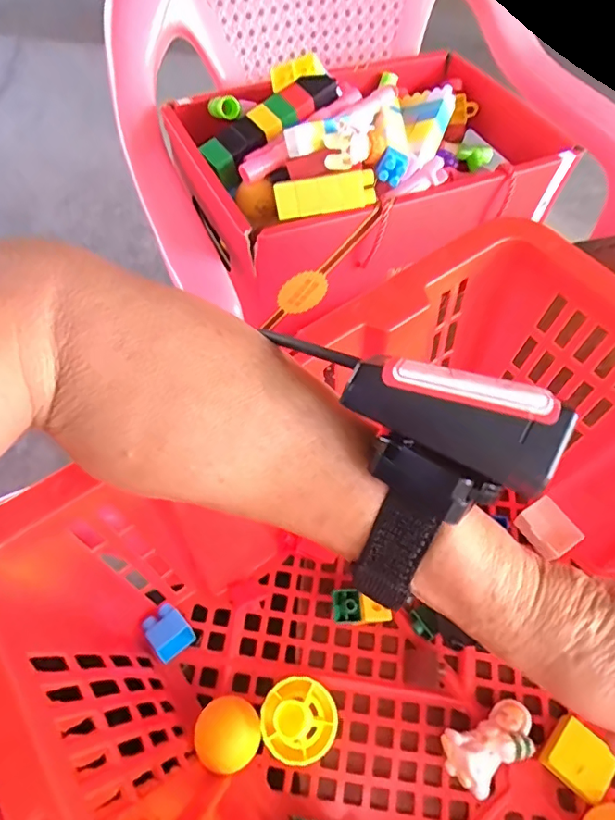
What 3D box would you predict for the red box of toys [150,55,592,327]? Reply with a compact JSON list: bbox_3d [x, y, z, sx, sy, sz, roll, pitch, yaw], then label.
[{"bbox_3d":[0.066,-0.269,0.530,0.363,0.117,0.253,-28,65,-16],"label":"red box of toys"}]

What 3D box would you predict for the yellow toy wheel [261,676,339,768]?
[{"bbox_3d":[-0.005,0.177,0.295,0.043,0.030,0.043,0,60,-1],"label":"yellow toy wheel"}]

